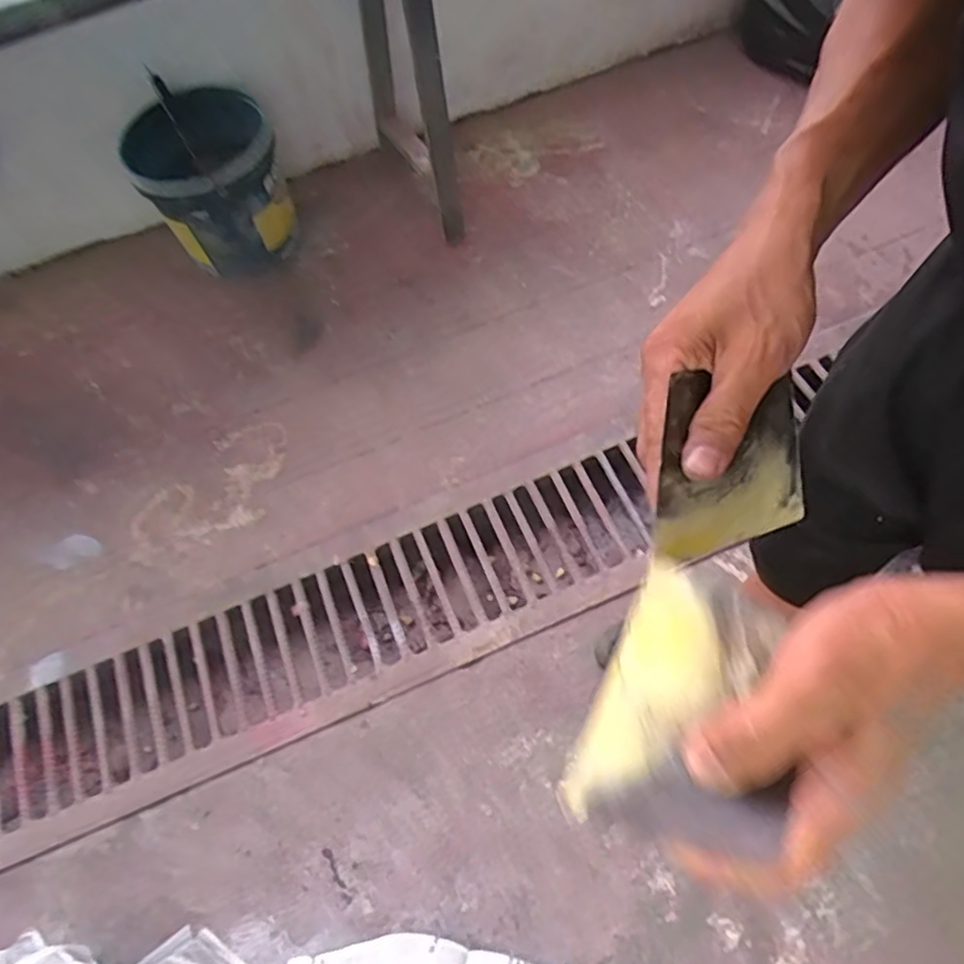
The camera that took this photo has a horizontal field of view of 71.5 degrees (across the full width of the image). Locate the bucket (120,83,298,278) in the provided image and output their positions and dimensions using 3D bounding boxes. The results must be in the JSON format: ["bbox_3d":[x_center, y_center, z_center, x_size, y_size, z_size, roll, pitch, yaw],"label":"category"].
[{"bbox_3d":[-0.581,-0.668,1.463,0.295,0.303,0.338,-24,68,-7],"label":"bucket"}]

